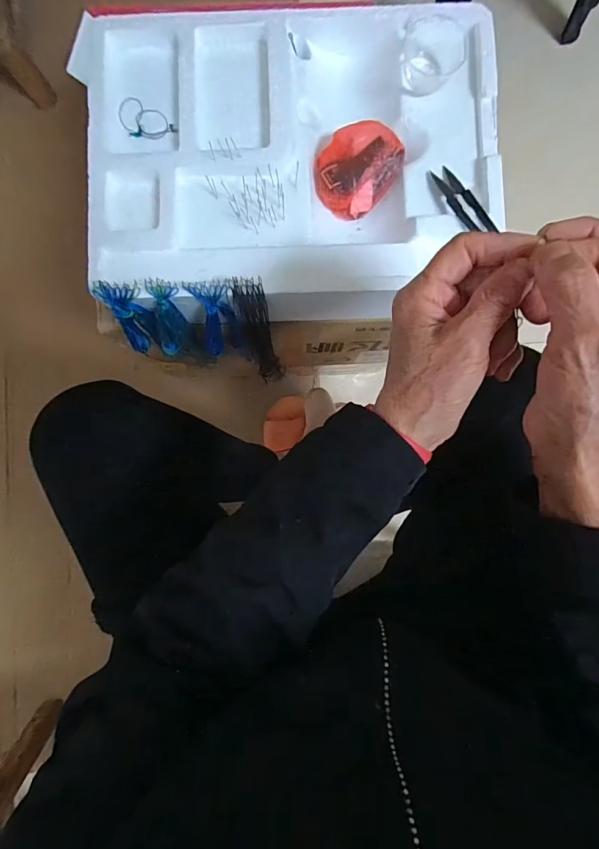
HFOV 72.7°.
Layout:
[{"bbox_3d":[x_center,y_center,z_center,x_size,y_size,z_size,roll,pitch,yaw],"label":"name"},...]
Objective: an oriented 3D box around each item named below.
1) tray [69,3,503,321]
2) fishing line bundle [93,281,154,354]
[{"bbox_3d":[-0.010,-0.255,0.407,0.393,0.048,0.307,-2,86,0],"label":"tray"},{"bbox_3d":[-0.172,-0.107,0.419,0.041,0.099,0.015,4,64,1],"label":"fishing line bundle"}]

